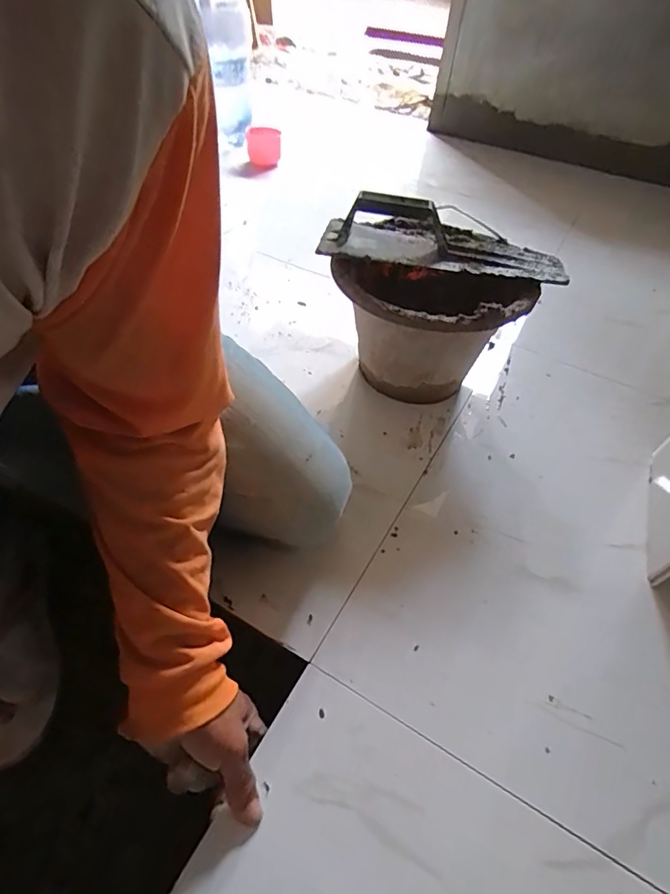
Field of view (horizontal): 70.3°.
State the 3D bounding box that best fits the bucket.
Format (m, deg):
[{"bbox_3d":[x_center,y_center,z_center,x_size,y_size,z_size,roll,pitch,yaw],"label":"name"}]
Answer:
[{"bbox_3d":[0.119,-0.162,0.650,0.236,0.177,0.230,16,47,10],"label":"bucket"}]

